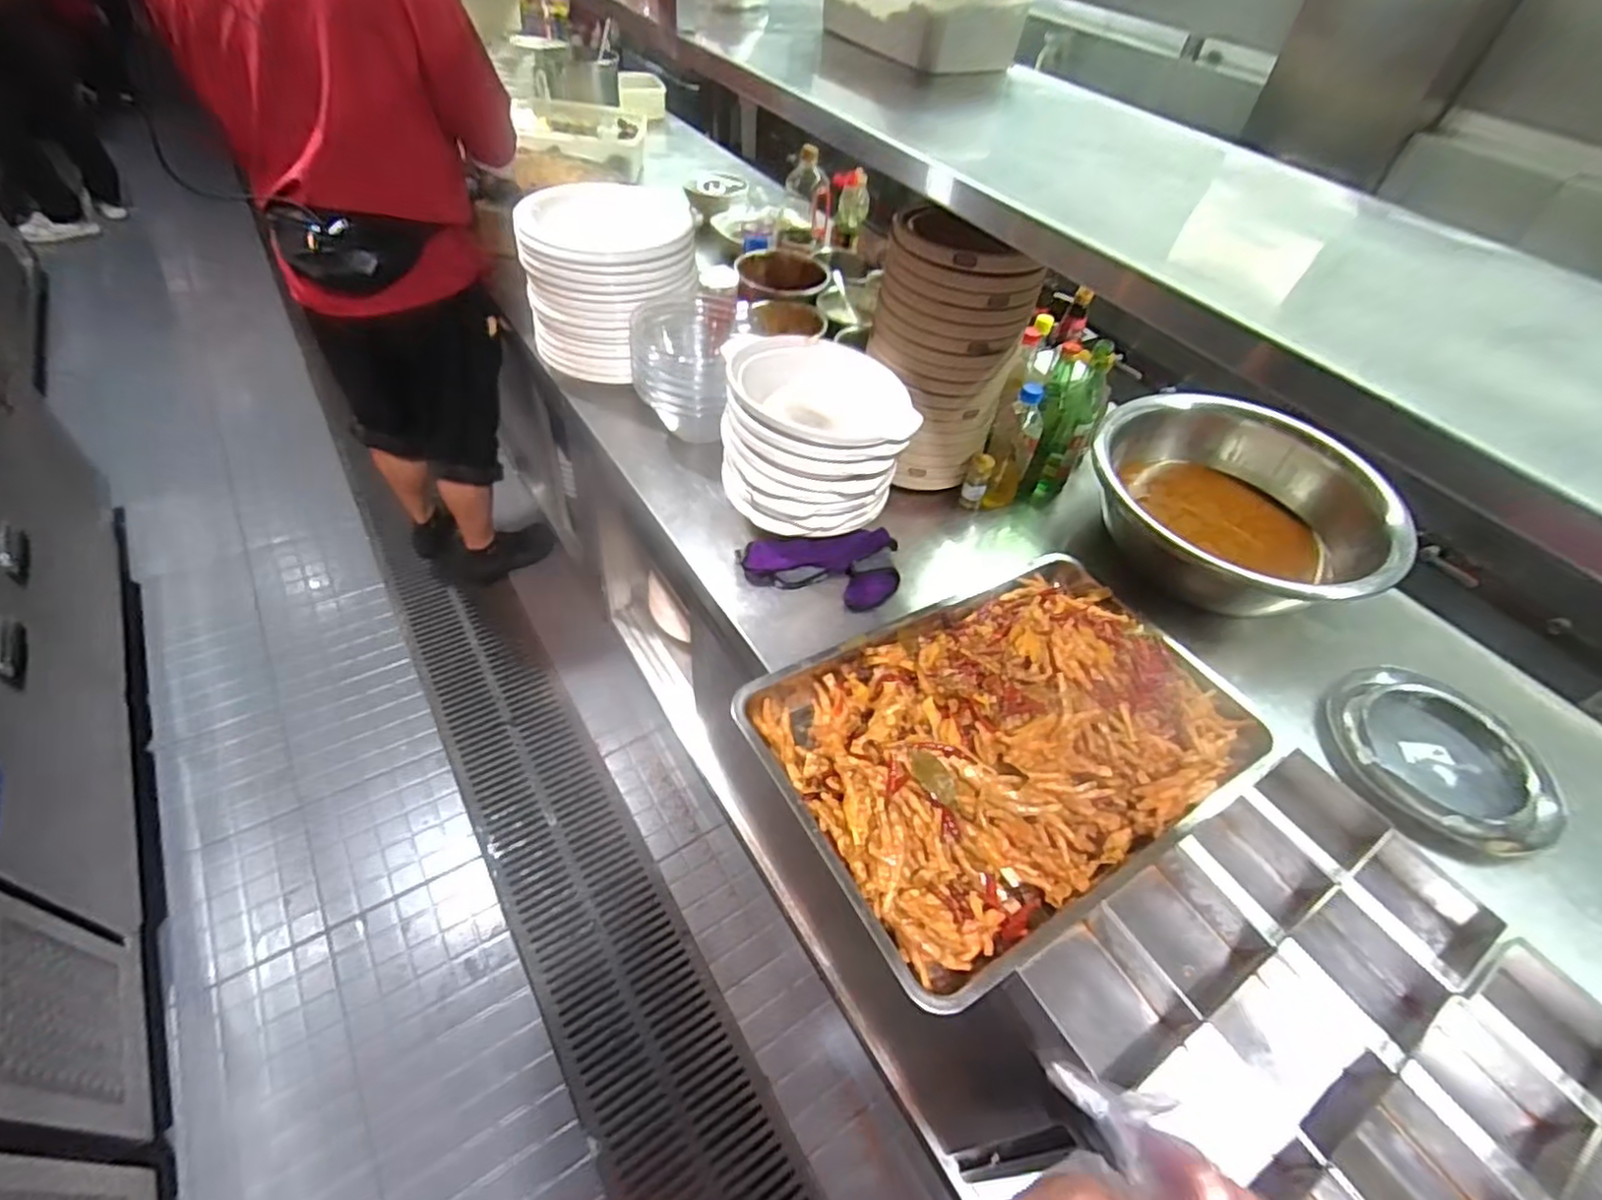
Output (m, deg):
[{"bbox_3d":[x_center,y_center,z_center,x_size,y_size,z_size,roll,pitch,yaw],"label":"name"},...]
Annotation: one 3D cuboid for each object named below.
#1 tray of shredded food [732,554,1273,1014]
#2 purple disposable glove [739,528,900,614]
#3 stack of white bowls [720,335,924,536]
[{"bbox_3d":[0.261,0.130,0.810,0.586,0.114,0.388,-22,55,-25],"label":"tray of shredded food"},{"bbox_3d":[0.033,-0.037,1.000,0.233,0.045,0.113,-4,49,-11],"label":"purple disposable glove"},{"bbox_3d":[0.020,-0.231,1.008,0.257,0.177,0.221,-3,49,-11],"label":"stack of white bowls"}]

